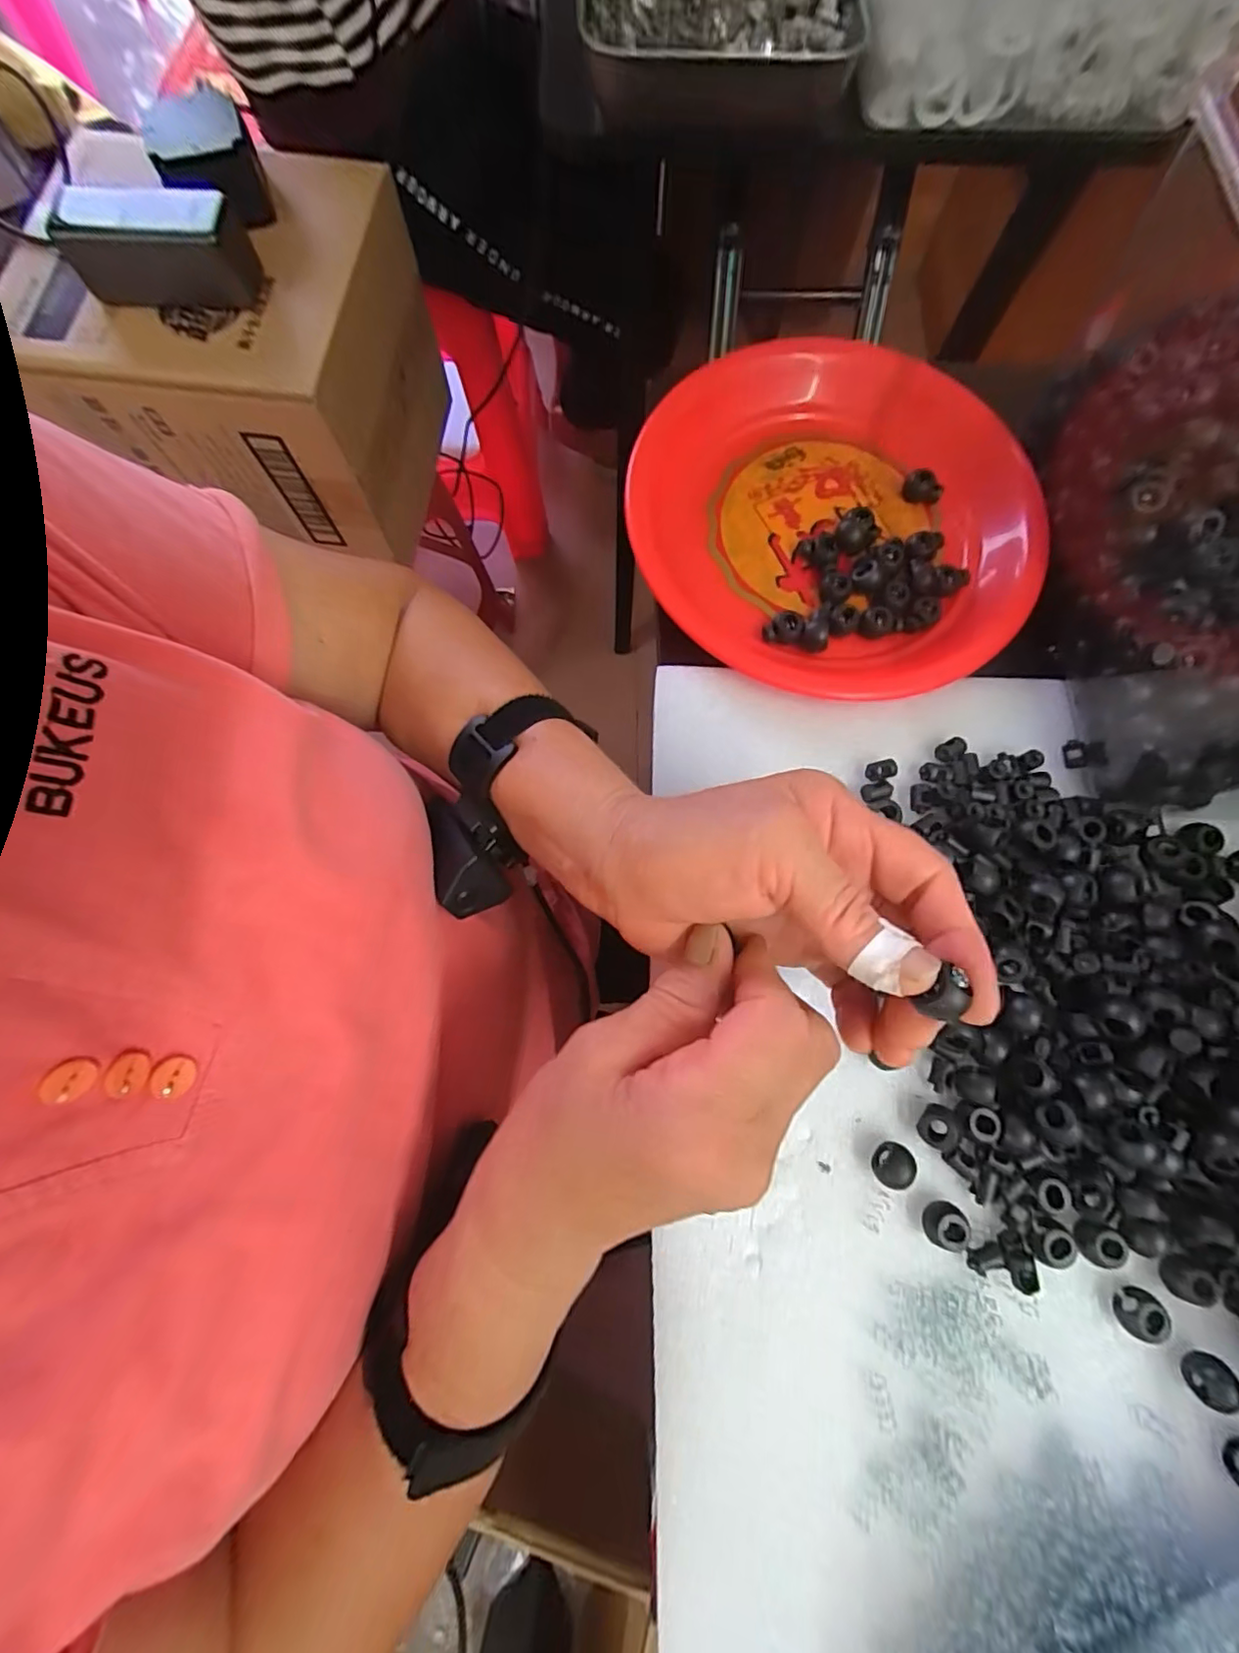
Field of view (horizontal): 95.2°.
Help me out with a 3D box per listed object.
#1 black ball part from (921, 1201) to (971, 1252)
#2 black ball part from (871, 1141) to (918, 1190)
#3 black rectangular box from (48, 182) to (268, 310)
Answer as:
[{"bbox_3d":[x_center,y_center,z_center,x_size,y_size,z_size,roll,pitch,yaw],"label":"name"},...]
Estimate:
[{"bbox_3d":[0.138,0.168,0.238,0.013,0.012,0.015,7,76,1],"label":"black ball part"},{"bbox_3d":[0.118,0.146,0.245,0.017,0.013,0.013,-38,80,-9],"label":"black ball part"},{"bbox_3d":[-0.363,-0.452,0.441,0.133,0.052,0.061,3,76,0],"label":"black rectangular box"}]

